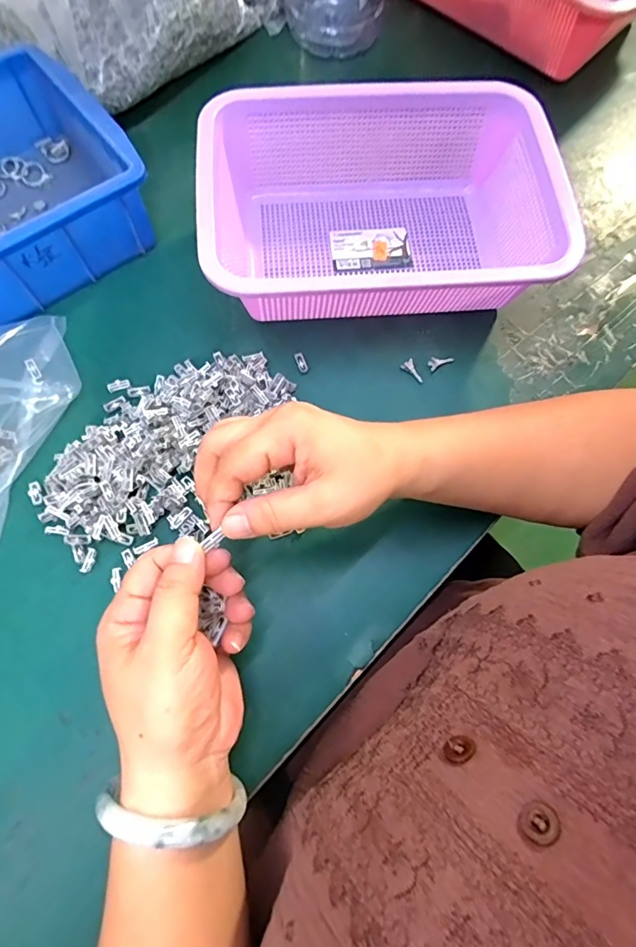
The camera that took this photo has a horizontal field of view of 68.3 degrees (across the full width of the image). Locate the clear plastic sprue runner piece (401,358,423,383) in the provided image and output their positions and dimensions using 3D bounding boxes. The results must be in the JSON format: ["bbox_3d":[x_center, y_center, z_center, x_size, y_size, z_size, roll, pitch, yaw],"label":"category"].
[{"bbox_3d":[0.075,-0.081,0.368,0.007,0.009,0.021,-39,77,-13],"label":"clear plastic sprue runner piece"}]

